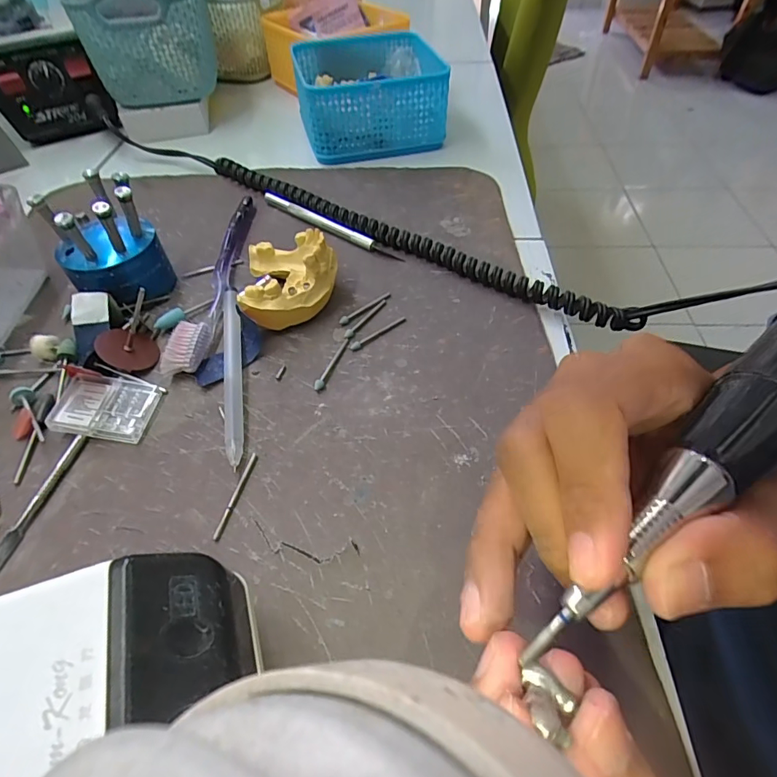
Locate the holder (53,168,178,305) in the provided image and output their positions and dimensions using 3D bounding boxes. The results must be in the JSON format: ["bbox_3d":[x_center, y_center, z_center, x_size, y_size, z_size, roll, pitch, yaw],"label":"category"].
[{"bbox_3d":[-0.173,-0.088,0.289,0.058,0.070,0.050,-25,54,-18],"label":"holder"}]

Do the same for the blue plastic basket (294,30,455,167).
[{"bbox_3d":[-0.021,-0.288,0.456,0.124,0.067,0.140,-11,51,-7],"label":"blue plastic basket"}]

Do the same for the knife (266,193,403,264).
[{"bbox_3d":[-0.047,-0.126,0.356,0.135,0.009,0.008,31,58,24],"label":"knife"}]

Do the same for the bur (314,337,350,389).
[{"bbox_3d":[-0.032,-0.015,0.267,0.005,0.005,0.042,13,52,13],"label":"bur"}]

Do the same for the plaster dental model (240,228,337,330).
[{"bbox_3d":[-0.061,-0.072,0.293,0.058,0.037,0.071,-7,51,-4],"label":"plaster dental model"}]

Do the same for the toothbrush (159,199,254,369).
[{"bbox_3d":[-0.111,-0.080,0.317,0.019,0.013,0.185,2,51,4],"label":"toothbrush"}]

